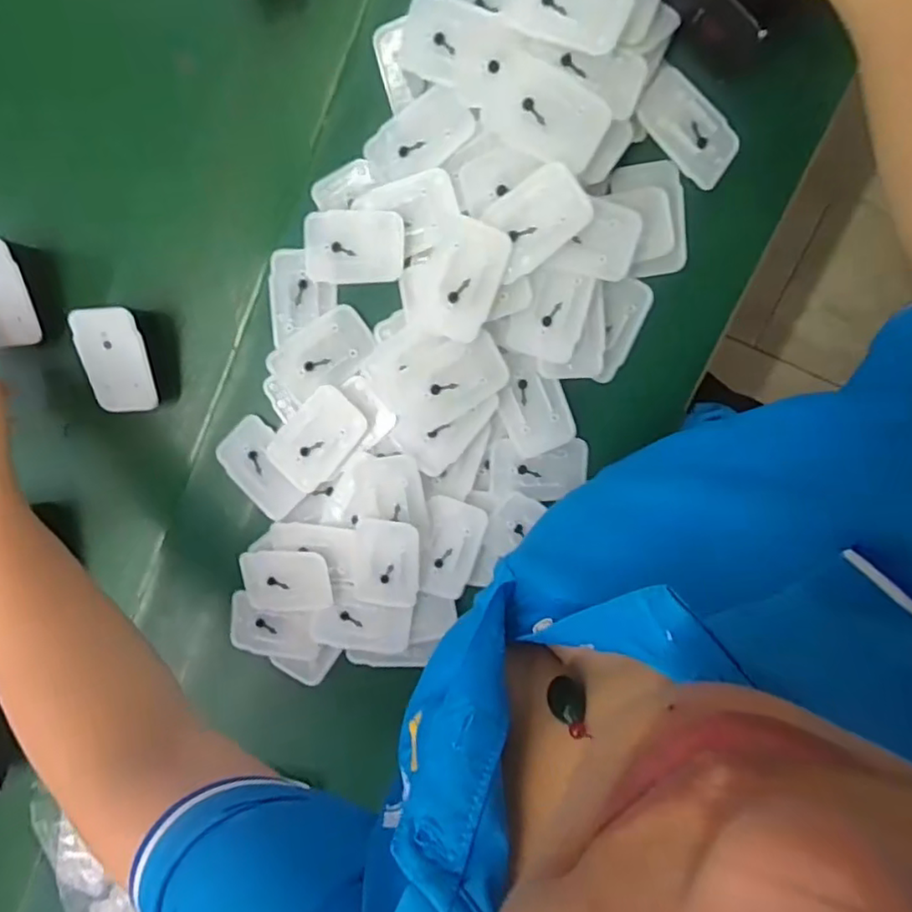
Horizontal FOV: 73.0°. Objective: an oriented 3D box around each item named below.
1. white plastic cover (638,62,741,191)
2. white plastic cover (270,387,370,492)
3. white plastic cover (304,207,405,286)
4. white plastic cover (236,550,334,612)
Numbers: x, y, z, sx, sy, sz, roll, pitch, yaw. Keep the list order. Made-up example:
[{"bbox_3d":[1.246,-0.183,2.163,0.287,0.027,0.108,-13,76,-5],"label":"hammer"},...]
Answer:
[{"bbox_3d":[0.146,-0.206,0.385,0.070,0.009,0.045,35,89,-16],"label":"white plastic cover"},{"bbox_3d":[-0.094,-0.012,0.418,0.045,0.010,0.070,44,98,-4],"label":"white plastic cover"},{"bbox_3d":[-0.066,-0.136,0.403,0.066,0.015,0.044,1,99,3],"label":"white plastic cover"},{"bbox_3d":[-0.120,0.088,0.434,0.069,0.005,0.042,-5,97,21],"label":"white plastic cover"}]

